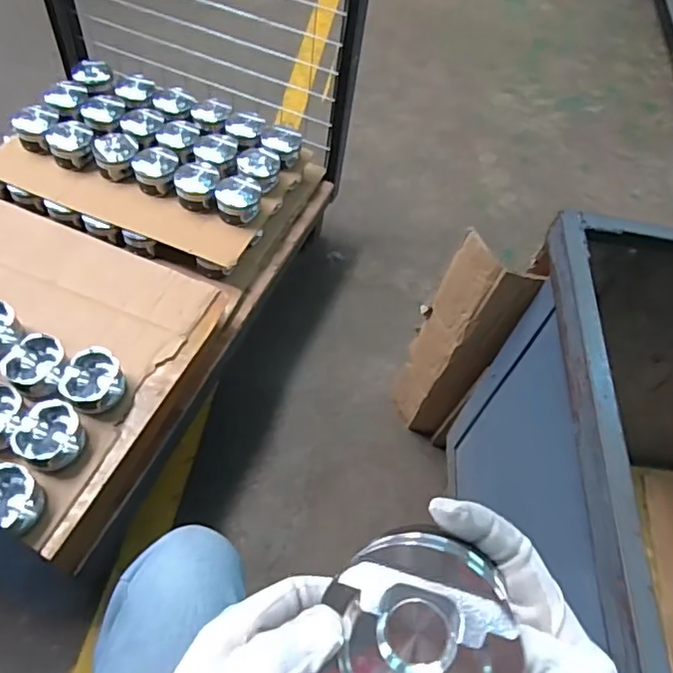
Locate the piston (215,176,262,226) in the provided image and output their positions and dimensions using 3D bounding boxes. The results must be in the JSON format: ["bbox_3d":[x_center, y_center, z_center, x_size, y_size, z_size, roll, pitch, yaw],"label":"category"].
[{"bbox_3d":[-0.192,-0.263,1.111,0.084,0.058,0.073,8,56,-2],"label":"piston"}]

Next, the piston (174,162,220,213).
[{"bbox_3d":[-0.271,-0.294,1.126,0.086,0.047,0.095,-2,56,-9],"label":"piston"}]

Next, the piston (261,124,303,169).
[{"bbox_3d":[-0.120,-0.395,1.205,0.082,0.042,0.095,18,56,5],"label":"piston"}]

